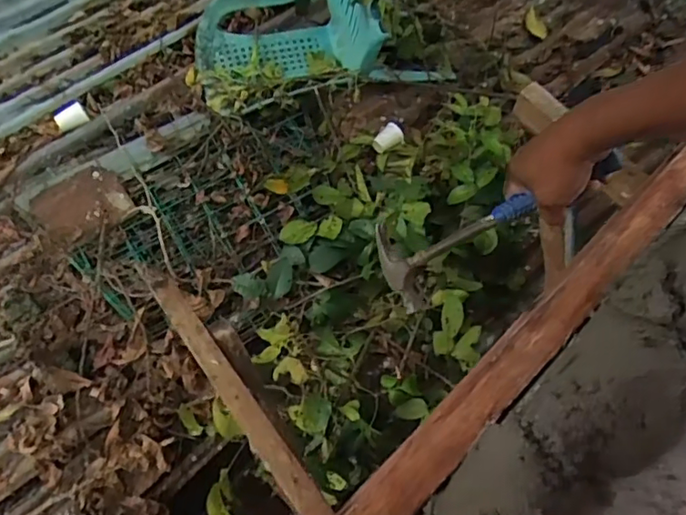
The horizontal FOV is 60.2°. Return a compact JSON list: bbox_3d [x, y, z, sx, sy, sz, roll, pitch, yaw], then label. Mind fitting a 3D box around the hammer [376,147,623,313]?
[{"bbox_3d":[0.143,-0.035,0.608,0.273,0.042,0.091,-30,64,33],"label":"hammer"}]

